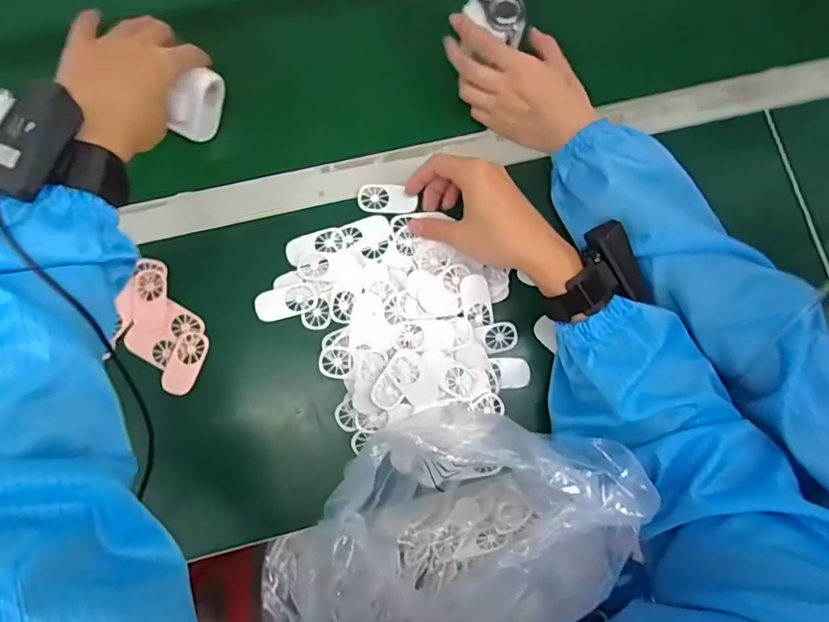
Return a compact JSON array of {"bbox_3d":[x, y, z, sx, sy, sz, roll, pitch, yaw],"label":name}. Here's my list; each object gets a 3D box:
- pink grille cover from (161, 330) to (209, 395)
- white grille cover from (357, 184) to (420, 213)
[{"bbox_3d":[-0.213,0.047,0.463,0.027,0.004,0.059,18,80,3],"label":"pink grille cover"},{"bbox_3d":[-0.027,-0.114,0.502,0.058,0.006,0.029,1,80,-1],"label":"white grille cover"}]

